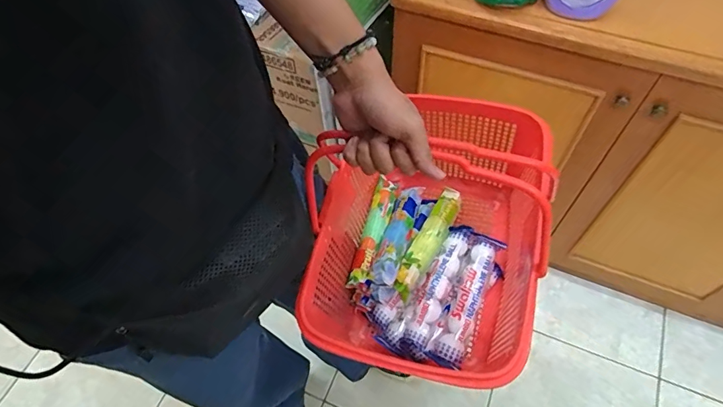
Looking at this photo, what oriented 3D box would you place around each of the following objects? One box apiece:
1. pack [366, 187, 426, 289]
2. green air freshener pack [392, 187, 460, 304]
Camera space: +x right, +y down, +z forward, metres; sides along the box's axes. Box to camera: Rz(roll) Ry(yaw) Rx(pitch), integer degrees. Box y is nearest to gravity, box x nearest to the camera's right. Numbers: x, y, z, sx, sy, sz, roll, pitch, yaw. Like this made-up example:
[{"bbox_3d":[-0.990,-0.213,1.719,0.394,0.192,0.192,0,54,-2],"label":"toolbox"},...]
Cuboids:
[{"bbox_3d":[0.062,0.051,0.772,0.043,0.043,0.201,17,59,11],"label":"pack"},{"bbox_3d":[0.113,0.064,0.775,0.041,0.034,0.209,26,61,16],"label":"green air freshener pack"}]

